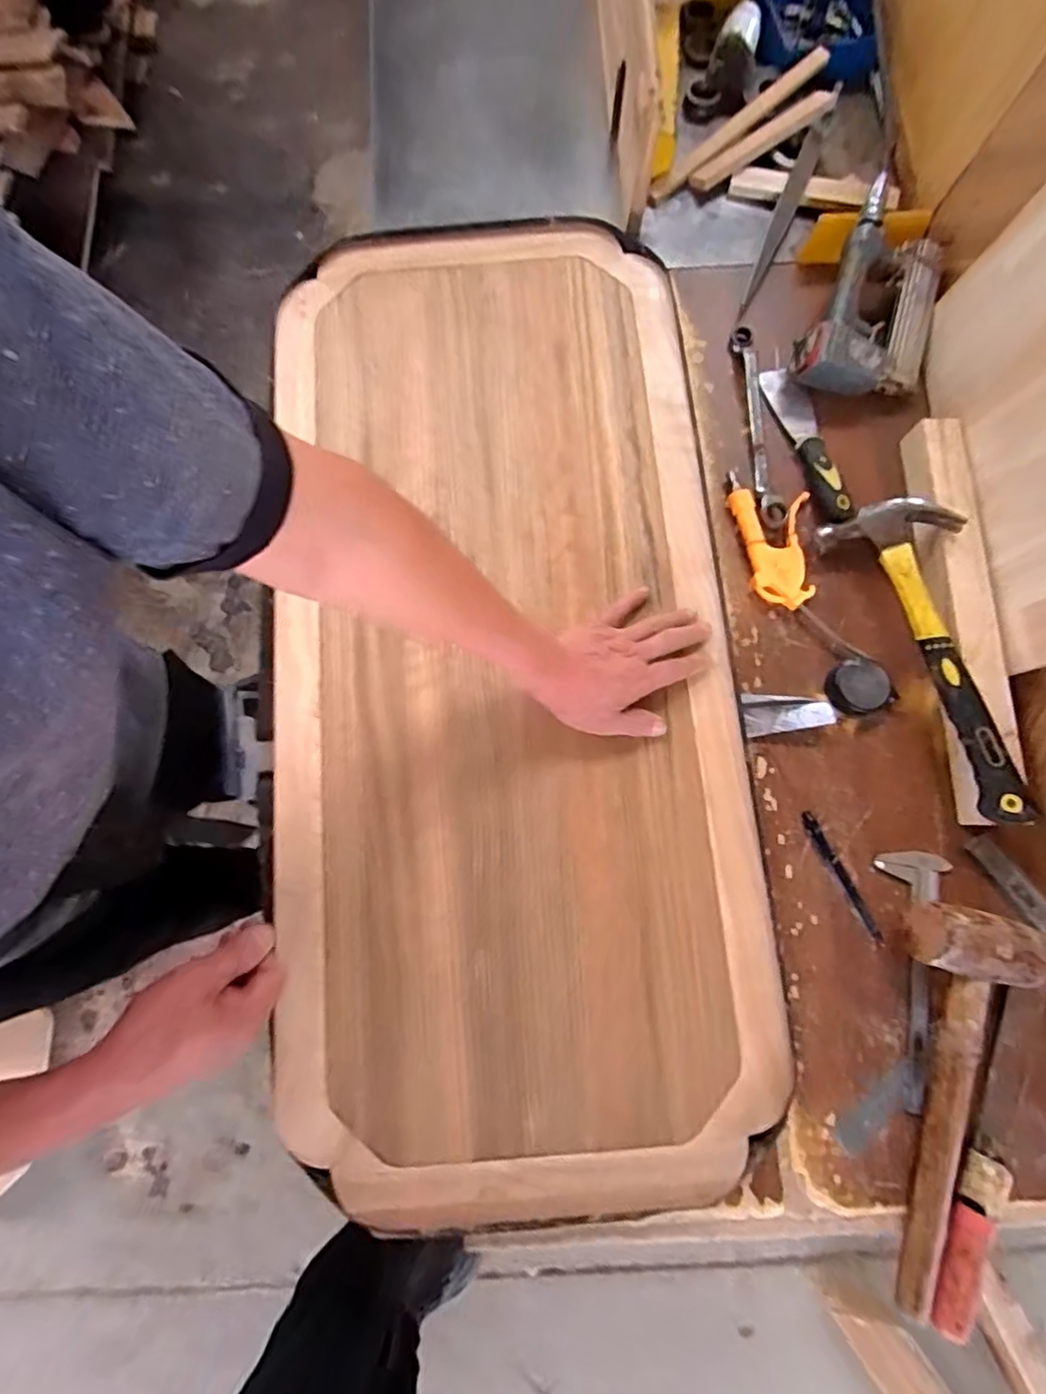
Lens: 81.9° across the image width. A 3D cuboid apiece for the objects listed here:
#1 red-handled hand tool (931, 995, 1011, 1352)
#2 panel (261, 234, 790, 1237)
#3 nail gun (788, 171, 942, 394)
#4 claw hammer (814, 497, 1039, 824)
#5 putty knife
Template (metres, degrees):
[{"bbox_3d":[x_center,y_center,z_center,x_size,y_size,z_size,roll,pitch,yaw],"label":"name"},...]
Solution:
[{"bbox_3d":[0.405,0.398,0.527,0.046,0.032,0.279,22,80,5],"label":"red-handled hand tool"},{"bbox_3d":[-0.014,-0.038,0.599,0.461,0.031,0.941,-2,79,1],"label":"panel"},{"bbox_3d":[0.410,-0.443,0.682,0.141,0.062,0.218,25,80,5],"label":"nail gun"},{"bbox_3d":[0.428,-0.048,0.604,0.116,0.061,0.336,-20,79,-3],"label":"claw hammer"},{"bbox_3d":[0.321,-0.285,0.670,0.040,0.025,0.204,-18,79,-3],"label":"putty knife"}]

